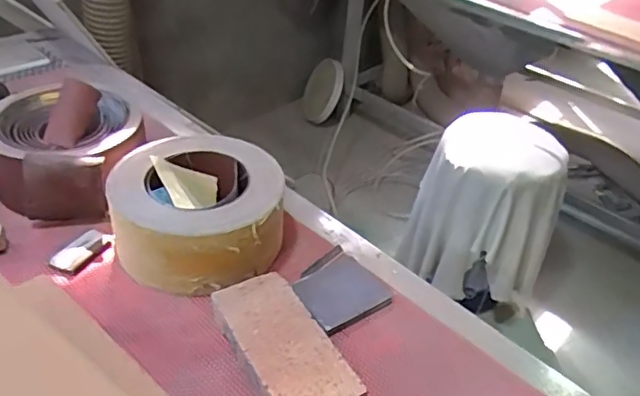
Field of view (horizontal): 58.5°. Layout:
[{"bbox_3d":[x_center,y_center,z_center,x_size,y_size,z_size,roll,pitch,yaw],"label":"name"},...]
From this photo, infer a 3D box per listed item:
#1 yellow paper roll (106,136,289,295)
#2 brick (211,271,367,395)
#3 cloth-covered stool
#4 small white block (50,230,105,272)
[{"bbox_3d":[-0.185,0.018,0.859,0.236,0.120,0.240,5,37,-4],"label":"yellow paper roll"},{"bbox_3d":[-0.050,0.194,0.720,0.106,0.051,0.226,-15,42,-28],"label":"brick"},{"bbox_3d":[0.465,0.074,1.729,0.328,0.560,0.373,-11,41,-19],"label":"cloth-covered stool"},{"bbox_3d":[-0.359,0.079,0.852,0.039,0.015,0.078,22,39,19],"label":"small white block"}]

